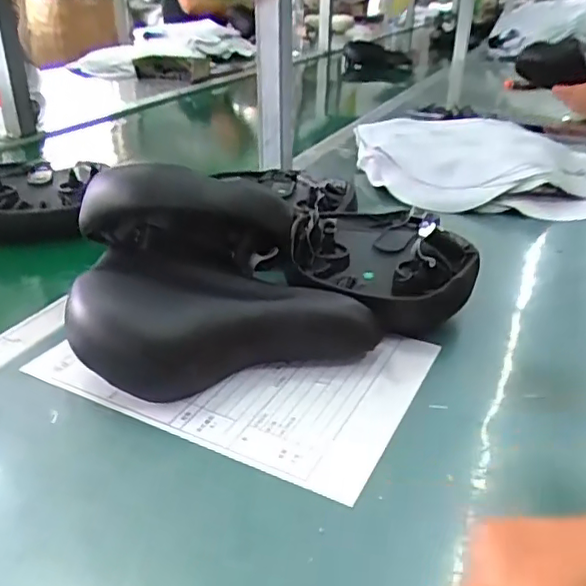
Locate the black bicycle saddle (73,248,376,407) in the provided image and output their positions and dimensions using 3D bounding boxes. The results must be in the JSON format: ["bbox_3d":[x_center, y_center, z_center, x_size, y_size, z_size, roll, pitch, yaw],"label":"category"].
[{"bbox_3d":[-0.052,0.020,0.494,0.245,0.080,0.116,-4,29,-9],"label":"black bicycle saddle"}]

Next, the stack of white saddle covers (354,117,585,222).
[{"bbox_3d":[0.312,-0.220,0.962,0.381,0.073,0.390,13,31,21],"label":"stack of white saddle covers"}]

